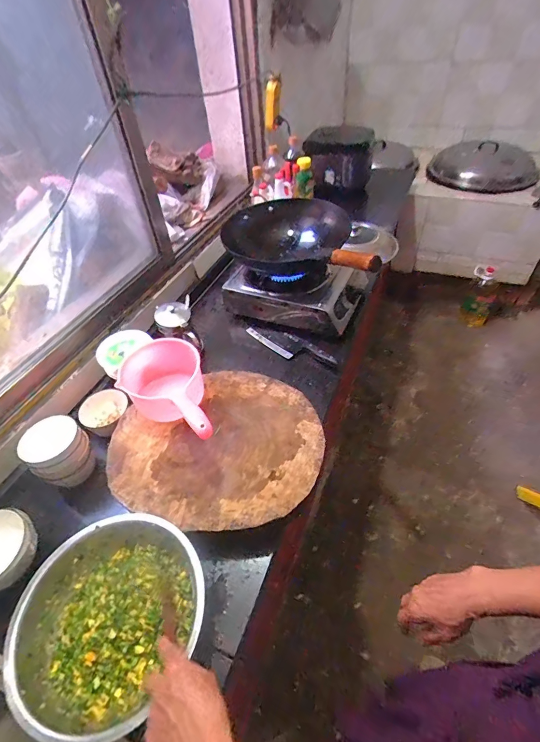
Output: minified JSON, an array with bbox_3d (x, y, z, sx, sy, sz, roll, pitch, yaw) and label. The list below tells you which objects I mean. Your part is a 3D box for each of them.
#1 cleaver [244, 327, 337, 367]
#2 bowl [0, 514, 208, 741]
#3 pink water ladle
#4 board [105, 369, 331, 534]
[{"bbox_3d":[0.058,-0.069,0.982,0.277,0.033,0.067,25,54,27],"label":"cleaver"},{"bbox_3d":[-0.248,0.369,0.553,0.272,0.078,0.262,-3,46,3],"label":"bowl"},{"bbox_3d":[-0.209,0.053,0.735,0.161,0.114,0.306,-16,47,-9],"label":"pink water ladle"},{"bbox_3d":[-0.101,0.130,0.720,0.394,0.023,0.344,14,49,18],"label":"board"}]

